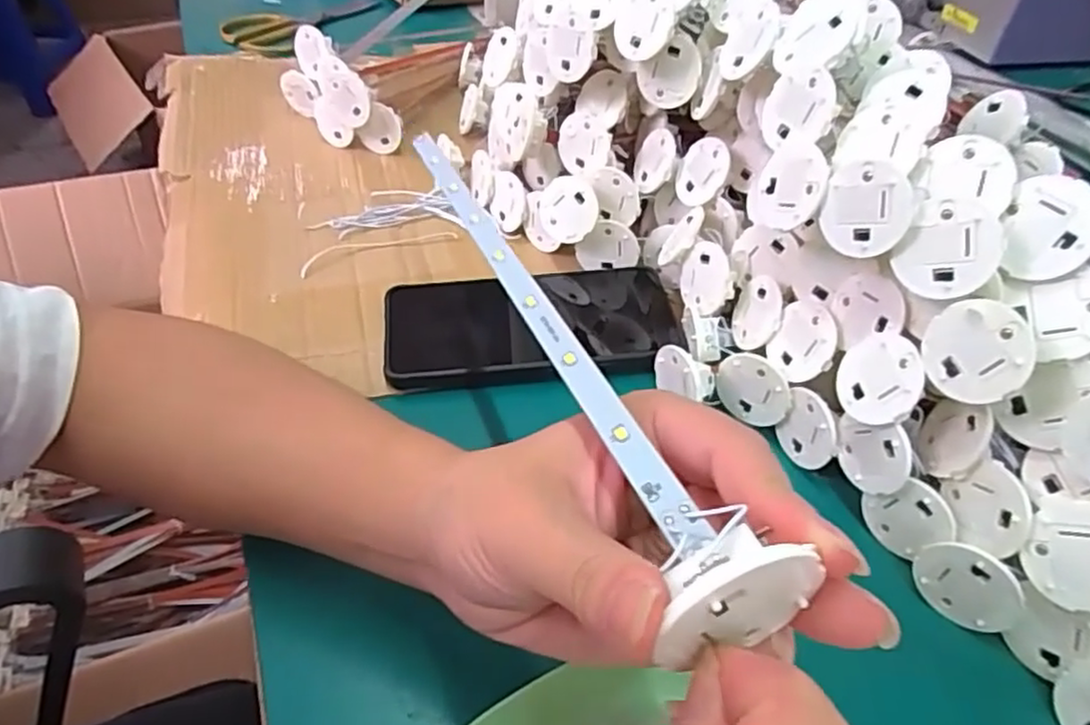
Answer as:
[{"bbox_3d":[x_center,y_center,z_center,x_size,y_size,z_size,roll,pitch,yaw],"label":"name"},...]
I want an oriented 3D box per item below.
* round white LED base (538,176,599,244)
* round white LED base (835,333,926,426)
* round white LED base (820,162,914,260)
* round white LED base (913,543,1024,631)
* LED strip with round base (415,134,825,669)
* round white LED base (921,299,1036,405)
[{"bbox_3d":[0.014,-0.093,0.422,0.005,0.039,0.039,-9,65,-54],"label":"round white LED base"},{"bbox_3d":[0.142,0.007,0.296,0.006,0.038,0.037,12,74,-31],"label":"round white LED base"},{"bbox_3d":[0.130,-0.062,0.284,0.005,0.037,0.036,-12,24,-39],"label":"round white LED base"},{"bbox_3d":[0.168,0.090,0.278,0.037,0.037,0.008,32,50,26],"label":"round white LED base"},{"bbox_3d":[0.001,-0.026,0.236,0.033,0.030,0.266,-10,37,-15],"label":"LED strip with round base"},{"bbox_3d":[0.163,-0.004,0.265,0.004,0.038,0.036,-1,72,-35],"label":"round white LED base"}]

